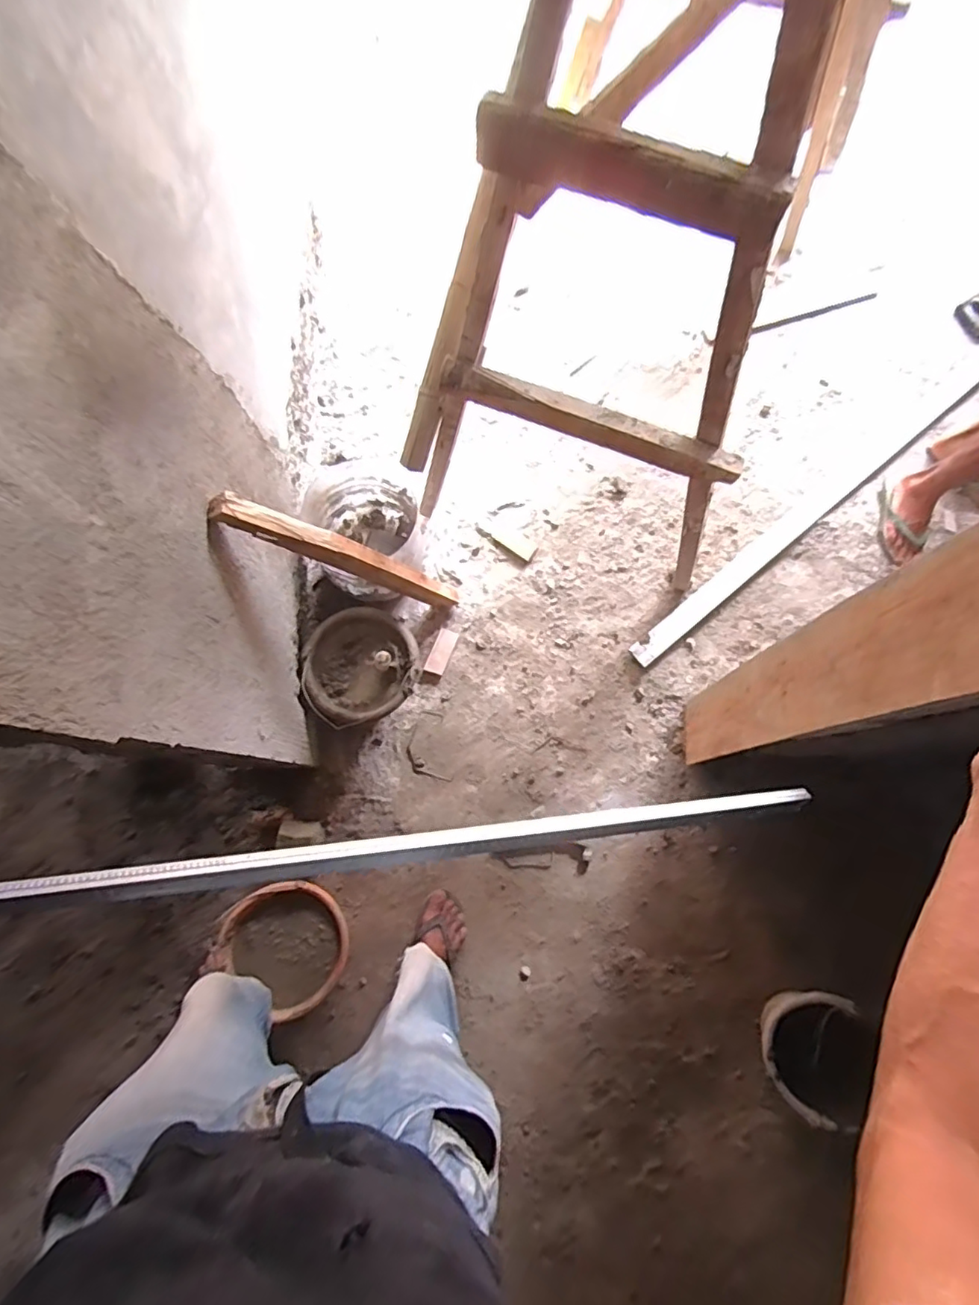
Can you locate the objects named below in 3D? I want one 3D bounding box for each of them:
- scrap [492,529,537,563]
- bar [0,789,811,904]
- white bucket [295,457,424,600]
[{"bbox_3d":[0.064,-0.283,1.499,0.120,0.007,0.049,35,79,9],"label":"scrap"},{"bbox_3d":[-0.133,0.175,0.523,1.009,0.021,0.031,-1,75,-18],"label":"bar"},{"bbox_3d":[-0.277,-0.260,1.368,0.243,0.257,0.251,0,76,1],"label":"white bucket"}]

